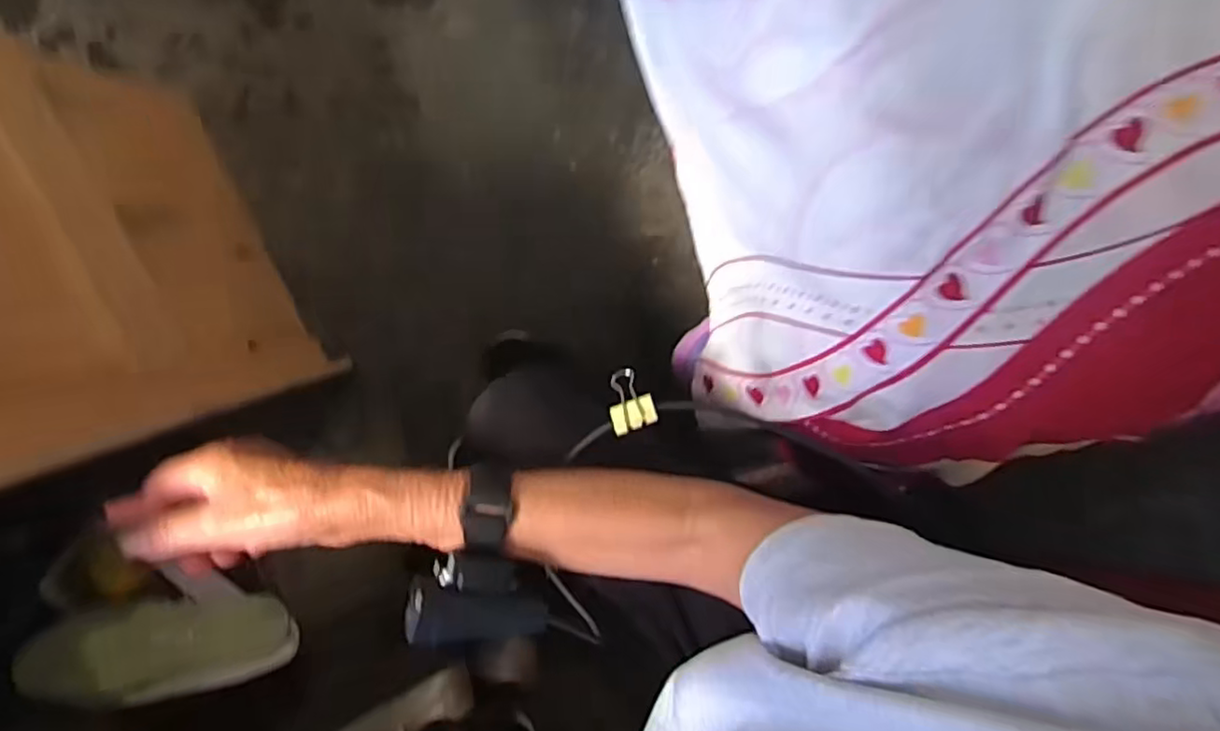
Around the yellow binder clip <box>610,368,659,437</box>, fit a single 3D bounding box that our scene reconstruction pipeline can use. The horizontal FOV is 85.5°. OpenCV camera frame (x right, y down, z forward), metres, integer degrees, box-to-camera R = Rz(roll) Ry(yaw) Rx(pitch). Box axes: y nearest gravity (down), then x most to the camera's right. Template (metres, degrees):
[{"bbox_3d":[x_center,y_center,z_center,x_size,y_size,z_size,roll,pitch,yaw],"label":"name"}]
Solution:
[{"bbox_3d":[0.013,0.022,0.393,0.026,0.013,0.038,-15,72,3],"label":"yellow binder clip"}]

